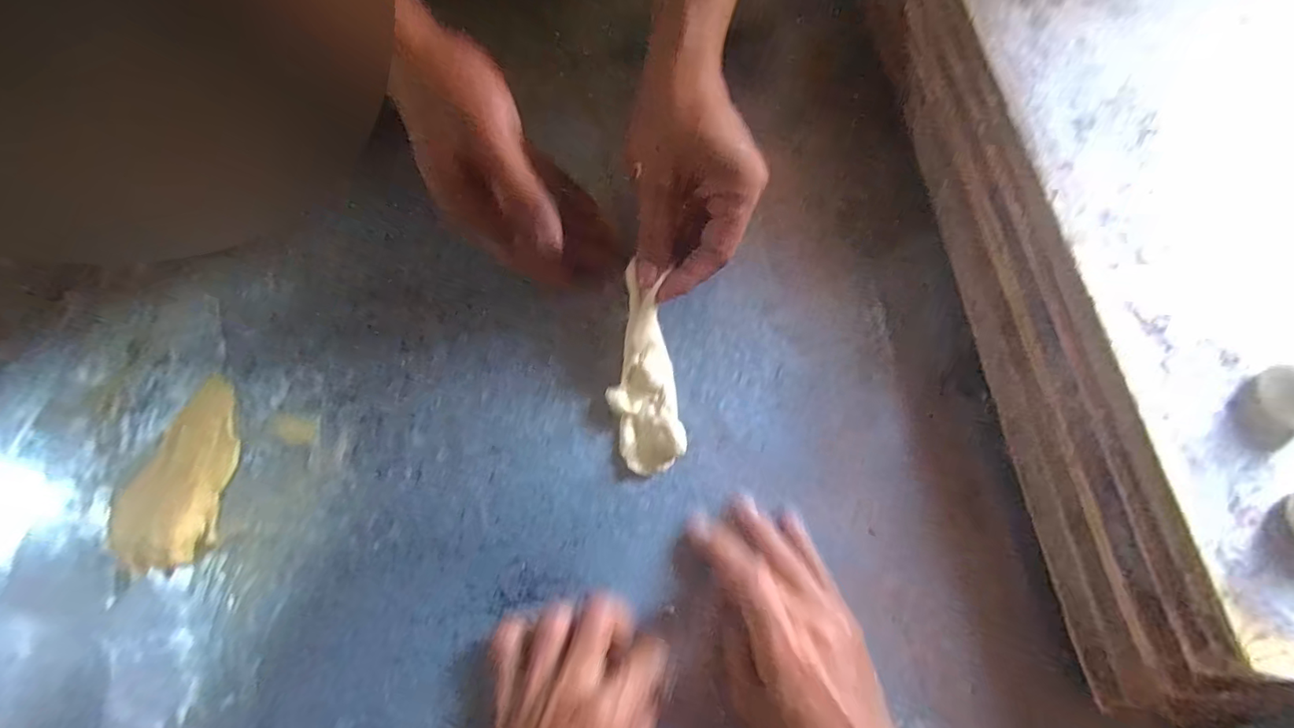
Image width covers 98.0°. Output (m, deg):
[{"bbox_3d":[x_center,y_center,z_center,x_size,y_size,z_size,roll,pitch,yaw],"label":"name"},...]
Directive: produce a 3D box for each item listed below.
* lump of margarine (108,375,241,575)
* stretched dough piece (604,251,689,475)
[{"bbox_3d":[-0.297,0.068,0.358,0.067,0.014,0.118,6,76,4],"label":"lump of margarine"},{"bbox_3d":[-0.002,0.006,0.359,0.044,0.025,0.123,-3,92,1],"label":"stretched dough piece"}]

